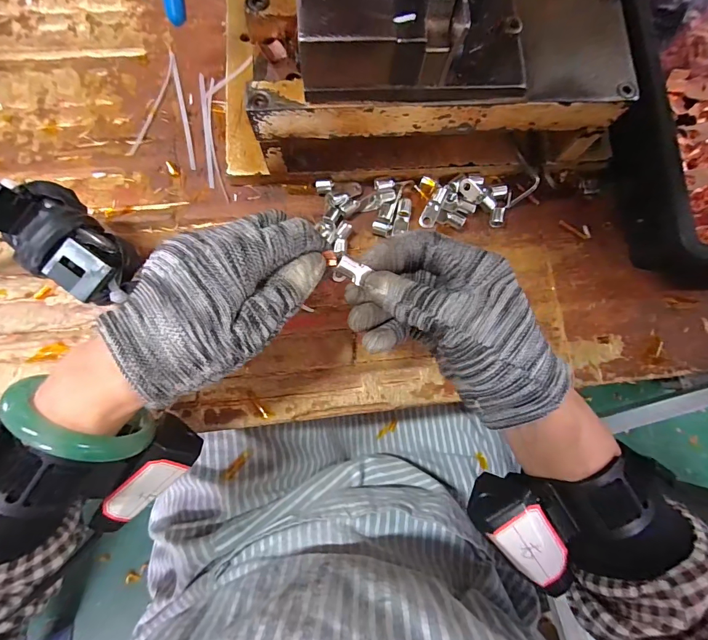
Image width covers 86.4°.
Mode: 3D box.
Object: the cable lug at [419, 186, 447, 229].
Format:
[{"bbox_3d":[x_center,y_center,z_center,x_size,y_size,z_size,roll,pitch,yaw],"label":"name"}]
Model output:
[{"bbox_3d":[0.062,-0.089,0.297,0.012,0.006,0.032,25,118,2],"label":"cable lug"}]

